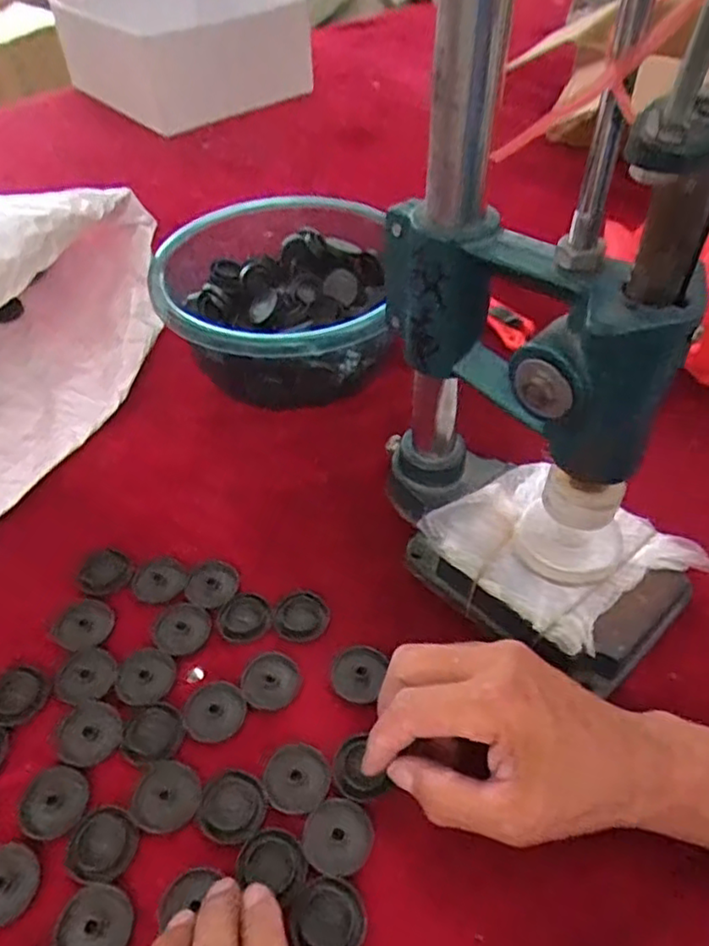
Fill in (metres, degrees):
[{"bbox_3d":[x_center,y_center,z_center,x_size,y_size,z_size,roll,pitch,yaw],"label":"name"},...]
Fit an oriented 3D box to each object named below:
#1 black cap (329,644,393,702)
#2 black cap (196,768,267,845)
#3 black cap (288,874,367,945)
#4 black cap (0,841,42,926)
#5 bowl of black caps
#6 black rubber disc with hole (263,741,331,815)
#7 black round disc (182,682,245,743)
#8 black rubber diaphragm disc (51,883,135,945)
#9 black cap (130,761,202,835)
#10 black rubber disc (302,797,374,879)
[{"bbox_3d":[0.002,0.112,0.373,0.029,0.004,0.033,12,49,12],"label":"black cap"},{"bbox_3d":[-0.061,0.164,0.324,0.033,0.005,0.032,-1,47,1],"label":"black cap"},{"bbox_3d":[-0.012,0.198,0.292,0.033,0.004,0.033,-1,47,1],"label":"black cap"},{"bbox_3d":[-0.164,0.190,0.304,0.032,0.004,0.033,-1,47,1],"label":"black cap"},{"bbox_3d":[-0.067,-0.136,0.541,0.172,0.097,0.191,0,47,1],"label":"bowl of black caps"},{"bbox_3d":[-0.029,0.154,0.333,0.032,0.004,0.032,-1,47,1],"label":"black rubber disc with hole"},{"bbox_3d":[-0.077,0.129,0.359,0.032,0.004,0.034,-1,47,1],"label":"black round disc"},{"bbox_3d":[-0.116,0.203,0.292,0.032,0.004,0.033,-1,47,1],"label":"black rubber diaphragm disc"},{"bbox_3d":[-0.094,0.163,0.330,0.033,0.004,0.032,-1,47,1],"label":"black cap"},{"bbox_3d":[-0.008,0.174,0.315,0.032,0.004,0.033,-1,47,1],"label":"black rubber disc"}]

